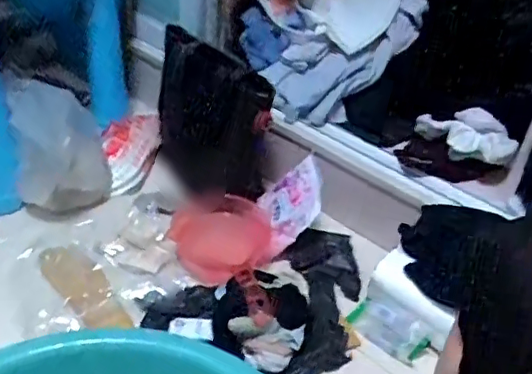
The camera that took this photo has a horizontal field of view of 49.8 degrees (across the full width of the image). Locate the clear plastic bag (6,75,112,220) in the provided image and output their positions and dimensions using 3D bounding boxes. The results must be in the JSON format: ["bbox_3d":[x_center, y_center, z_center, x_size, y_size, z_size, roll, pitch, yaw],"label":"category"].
[{"bbox_3d":[-0.336,-0.066,0.941,0.142,0.201,0.115,-6,39,-15],"label":"clear plastic bag"}]

